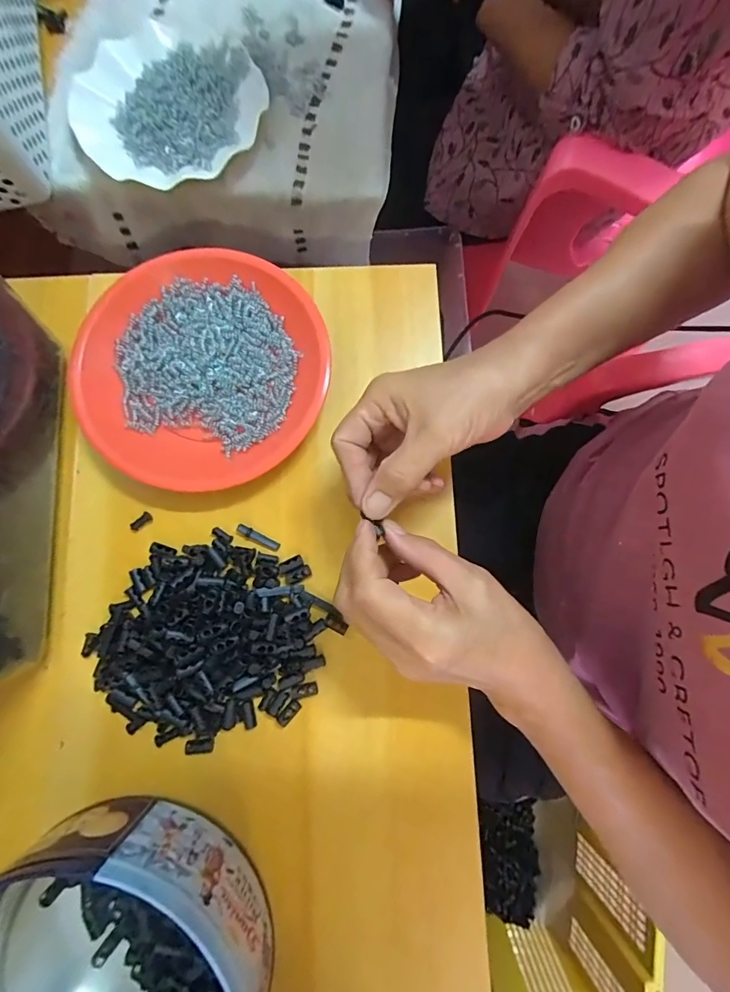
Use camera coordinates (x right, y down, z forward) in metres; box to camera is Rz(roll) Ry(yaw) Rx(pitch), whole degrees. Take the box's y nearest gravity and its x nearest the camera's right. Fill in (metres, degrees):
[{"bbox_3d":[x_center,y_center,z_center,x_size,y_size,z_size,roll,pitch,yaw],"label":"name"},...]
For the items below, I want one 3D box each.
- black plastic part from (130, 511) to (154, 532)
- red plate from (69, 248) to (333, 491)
[{"bbox_3d":[-0.174,0.020,0.342,0.017,0.004,0.009,-40,82,-5],"label":"black plastic part"},{"bbox_3d":[-0.128,-0.102,0.354,0.191,0.035,0.181,0,81,1],"label":"red plate"}]

